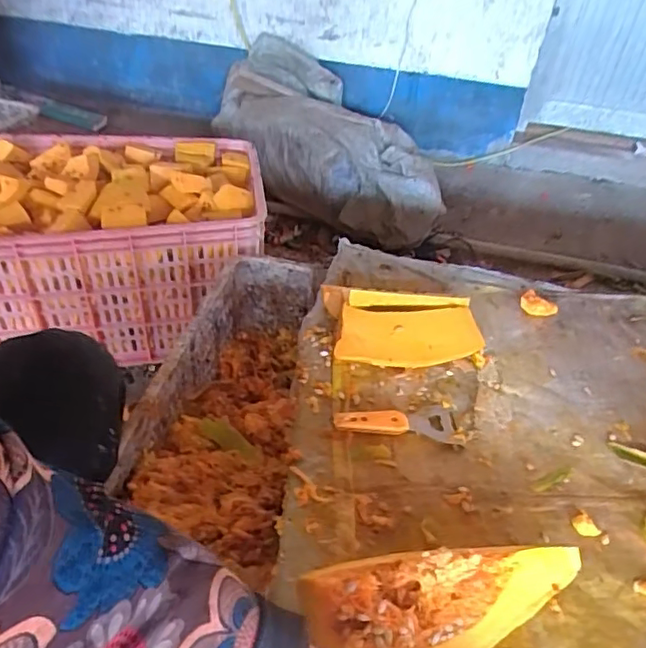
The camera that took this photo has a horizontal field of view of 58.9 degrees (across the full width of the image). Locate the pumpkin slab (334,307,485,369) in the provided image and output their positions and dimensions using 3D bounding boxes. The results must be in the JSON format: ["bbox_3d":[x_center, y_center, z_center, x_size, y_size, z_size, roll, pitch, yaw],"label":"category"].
[{"bbox_3d":[0.110,0.016,0.727,0.186,0.021,0.077,0,63,-9],"label":"pumpkin slab"}]

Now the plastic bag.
[{"bbox_3d":[0.005,-0.458,1.511,0.693,0.257,0.304,42,51,8],"label":"plastic bag"}]

